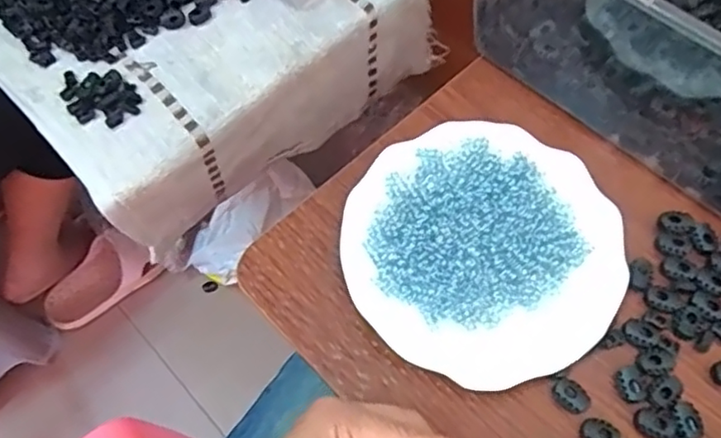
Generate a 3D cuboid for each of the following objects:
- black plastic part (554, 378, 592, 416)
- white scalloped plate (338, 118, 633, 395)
[{"bbox_3d":[0.132,0.111,0.379,0.015,0.011,0.023,-38,68,-15],"label":"black plastic part"},{"bbox_3d":[0.083,0.020,0.421,0.178,0.027,0.183,-1,64,2],"label":"white scalloped plate"}]

